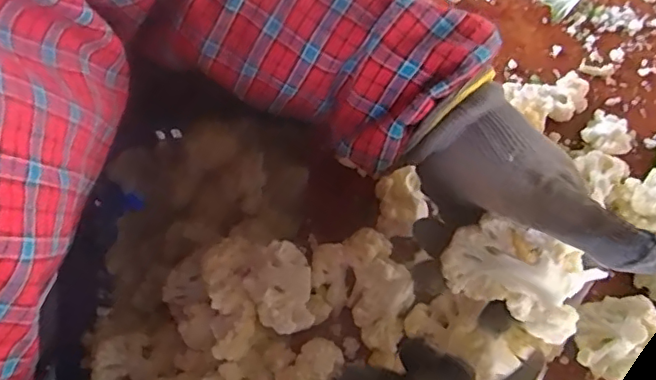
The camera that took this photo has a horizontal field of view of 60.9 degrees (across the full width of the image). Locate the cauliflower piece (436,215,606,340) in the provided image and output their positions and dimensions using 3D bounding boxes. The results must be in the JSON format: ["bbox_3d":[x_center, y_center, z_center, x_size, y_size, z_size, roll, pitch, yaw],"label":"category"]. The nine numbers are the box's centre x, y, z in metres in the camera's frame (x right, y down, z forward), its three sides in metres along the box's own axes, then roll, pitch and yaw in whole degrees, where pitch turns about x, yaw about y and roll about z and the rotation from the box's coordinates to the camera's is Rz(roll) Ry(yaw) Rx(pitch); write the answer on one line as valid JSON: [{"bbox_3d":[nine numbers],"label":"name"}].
[{"bbox_3d":[0.095,0.044,0.284,0.068,0.049,0.036,31,74,8],"label":"cauliflower piece"}]

